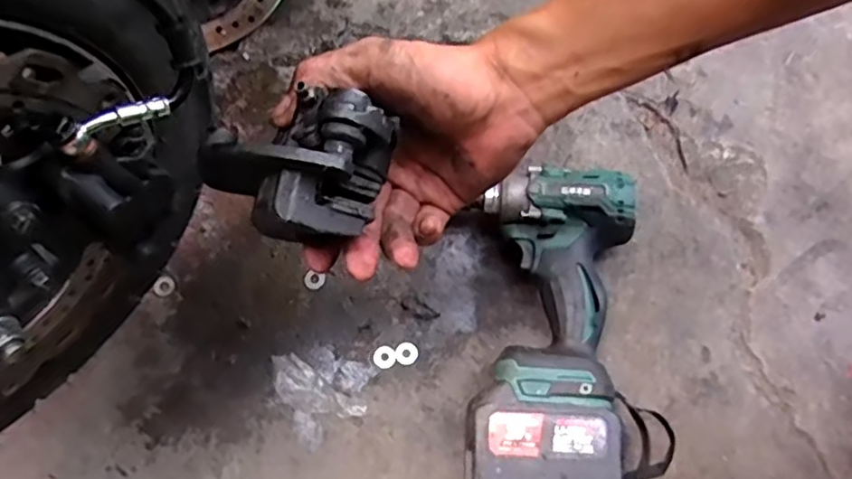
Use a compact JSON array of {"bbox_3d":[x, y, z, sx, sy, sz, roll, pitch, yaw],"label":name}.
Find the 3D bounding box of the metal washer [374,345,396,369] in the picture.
[{"bbox_3d":[-0.036,0.103,0.552,0.018,0.004,0.019,0,73,1],"label":"metal washer"}]

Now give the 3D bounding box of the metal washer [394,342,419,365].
[{"bbox_3d":[-0.017,0.100,0.553,0.020,0.004,0.020,0,73,1],"label":"metal washer"}]

